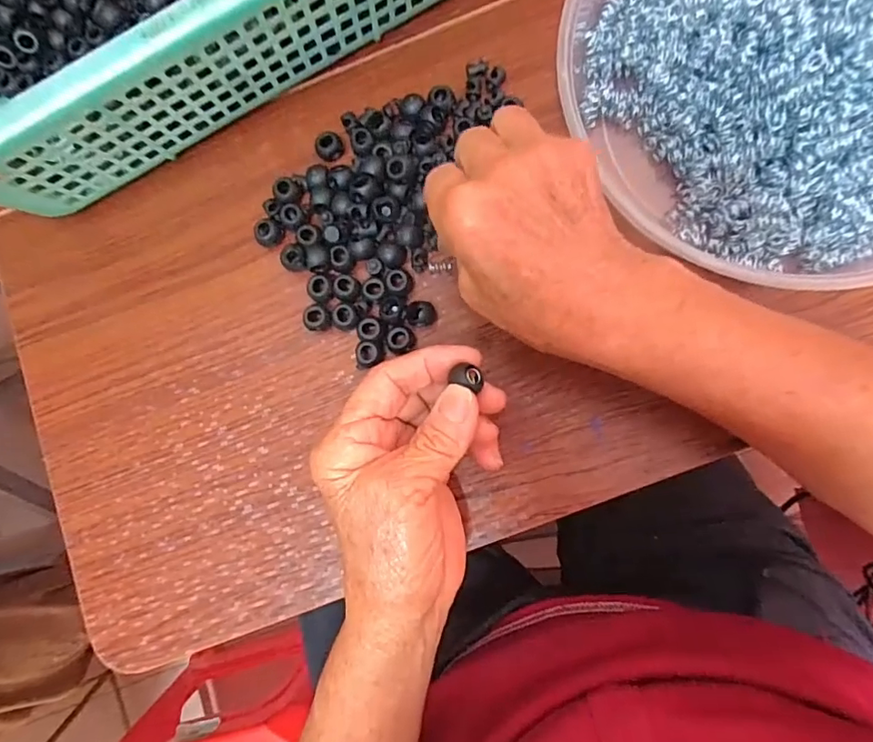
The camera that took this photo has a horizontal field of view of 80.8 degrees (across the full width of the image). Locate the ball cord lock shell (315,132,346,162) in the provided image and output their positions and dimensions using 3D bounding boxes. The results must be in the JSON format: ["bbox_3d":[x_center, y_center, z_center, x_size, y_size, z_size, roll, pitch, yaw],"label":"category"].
[{"bbox_3d":[-0.061,-0.129,0.295,0.016,0.007,0.015,-1,84,6],"label":"ball cord lock shell"}]

